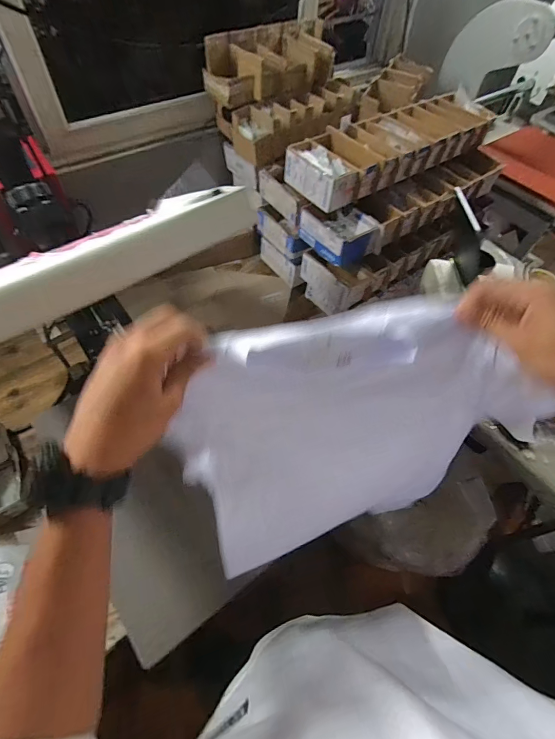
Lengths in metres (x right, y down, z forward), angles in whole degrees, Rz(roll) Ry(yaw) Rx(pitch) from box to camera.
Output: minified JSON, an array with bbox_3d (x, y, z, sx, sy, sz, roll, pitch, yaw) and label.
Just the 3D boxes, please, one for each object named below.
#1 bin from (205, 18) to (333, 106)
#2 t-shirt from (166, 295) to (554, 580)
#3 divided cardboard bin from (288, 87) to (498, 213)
[{"bbox_3d":[-0.008,-0.752,0.889,0.356,0.097,0.152,-33,64,-24],"label":"bin"},{"bbox_3d":[0.078,0.060,0.372,0.330,0.231,0.138,-15,58,-14],"label":"t-shirt"},{"bbox_3d":[0.303,-0.569,0.910,0.615,0.078,0.173,-33,64,-23],"label":"divided cardboard bin"}]

